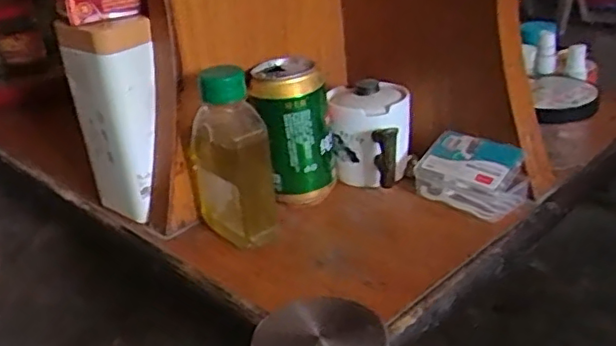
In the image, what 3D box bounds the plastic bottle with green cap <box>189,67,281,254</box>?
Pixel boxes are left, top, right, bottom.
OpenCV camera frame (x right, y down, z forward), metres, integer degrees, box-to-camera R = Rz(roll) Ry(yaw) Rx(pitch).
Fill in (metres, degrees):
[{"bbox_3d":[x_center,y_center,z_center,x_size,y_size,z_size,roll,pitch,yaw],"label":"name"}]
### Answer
[{"bbox_3d":[-0.059,-0.010,0.473,0.056,0.138,0.059,-11,26,-10],"label":"plastic bottle with green cap"}]

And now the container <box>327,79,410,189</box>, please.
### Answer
[{"bbox_3d":[0.054,-0.030,0.552,0.067,0.086,0.069,-2,26,8],"label":"container"}]

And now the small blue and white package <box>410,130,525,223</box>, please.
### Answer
[{"bbox_3d":[0.134,-0.001,0.518,0.043,0.049,0.079,-26,32,-35],"label":"small blue and white package"}]

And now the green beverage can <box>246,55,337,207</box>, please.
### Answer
[{"bbox_3d":[-0.011,-0.032,0.526,0.063,0.114,0.060,-2,26,8],"label":"green beverage can"}]

